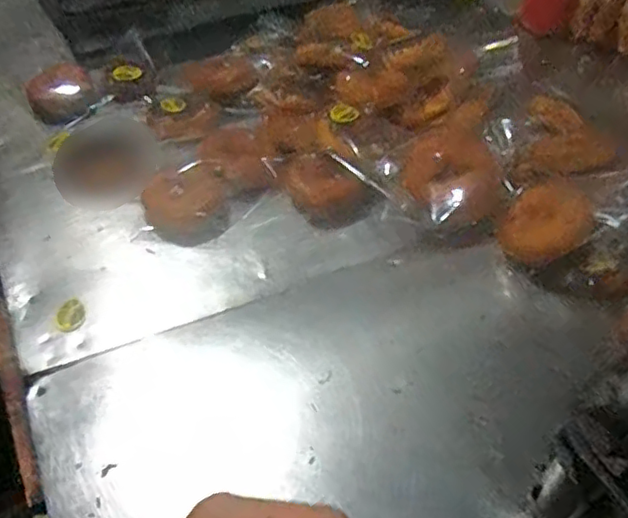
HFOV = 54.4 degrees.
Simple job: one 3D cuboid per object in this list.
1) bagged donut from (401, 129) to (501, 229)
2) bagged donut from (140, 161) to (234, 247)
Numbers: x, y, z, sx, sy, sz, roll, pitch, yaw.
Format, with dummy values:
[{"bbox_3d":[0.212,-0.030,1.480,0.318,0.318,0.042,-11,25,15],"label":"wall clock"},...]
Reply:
[{"bbox_3d":[0.160,-0.090,0.700,0.101,0.110,0.038,-25,14,4],"label":"bagged donut"},{"bbox_3d":[-0.147,-0.063,0.709,0.092,0.031,0.096,0,47,0],"label":"bagged donut"}]

